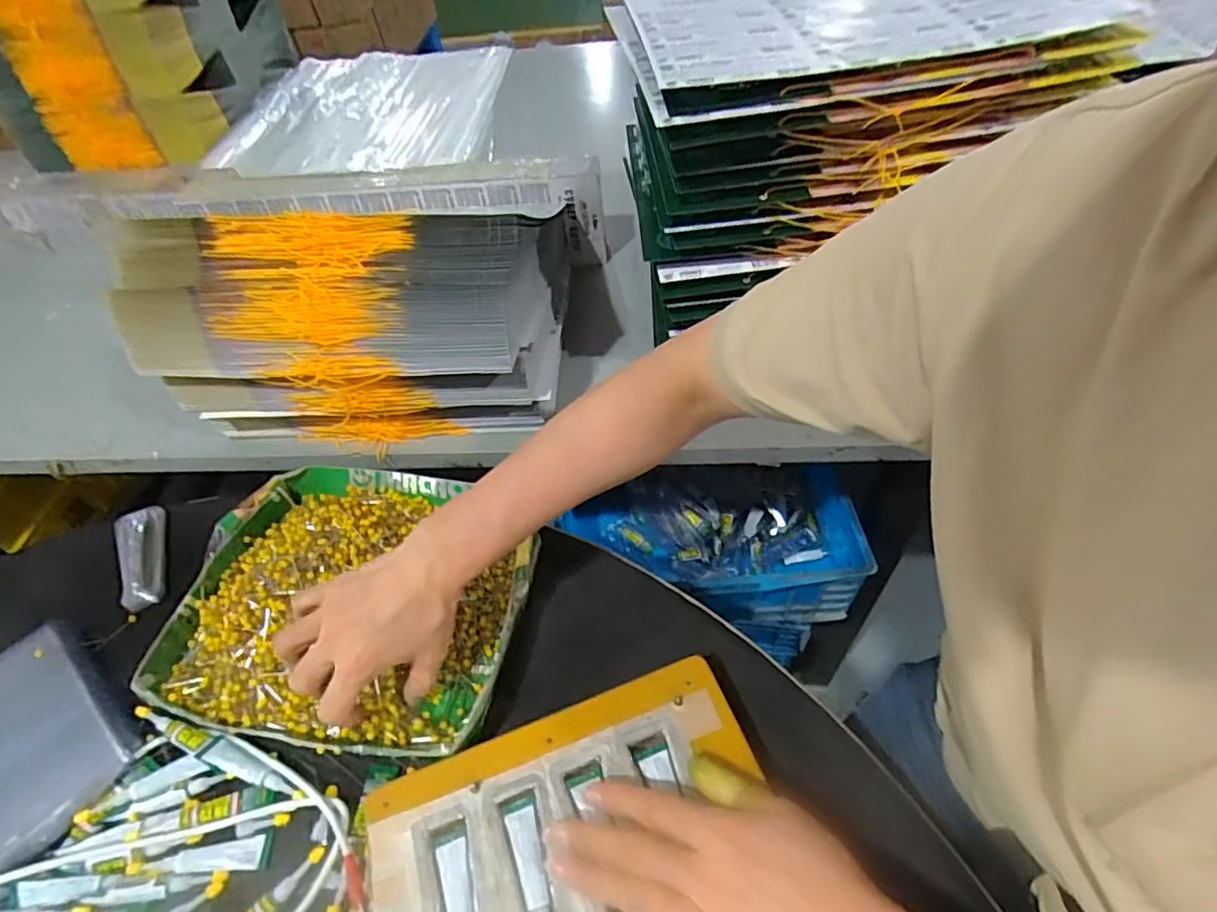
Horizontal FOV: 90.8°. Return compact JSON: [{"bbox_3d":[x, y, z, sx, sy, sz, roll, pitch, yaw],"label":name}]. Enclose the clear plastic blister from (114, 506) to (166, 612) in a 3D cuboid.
[{"bbox_3d":[-0.417,0.089,0.536,0.029,0.026,0.113,-23,52,-13],"label":"clear plastic blister"}]

